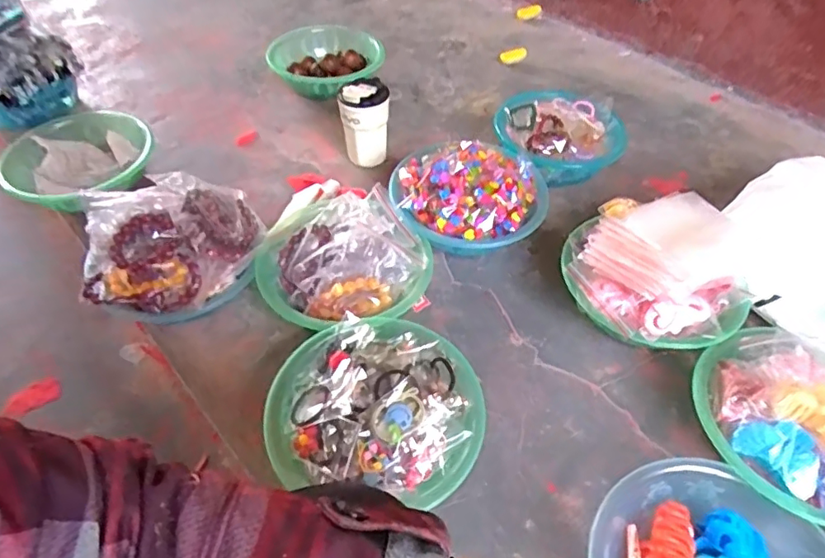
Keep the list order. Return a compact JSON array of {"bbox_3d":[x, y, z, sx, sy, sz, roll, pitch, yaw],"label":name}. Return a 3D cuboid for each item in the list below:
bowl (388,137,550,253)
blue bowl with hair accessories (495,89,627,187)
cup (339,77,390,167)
[{"bbox_3d":[0.088,-0.119,0.870,0.230,0.119,0.185,7,49,5],"label":"bowl"},{"bbox_3d":[0.261,-0.252,1.001,0.222,0.100,0.189,-9,49,-9],"label":"blue bowl with hair accessories"},{"bbox_3d":[-0.082,-0.274,0.980,0.084,0.138,0.090,-3,49,-4],"label":"cup"}]

